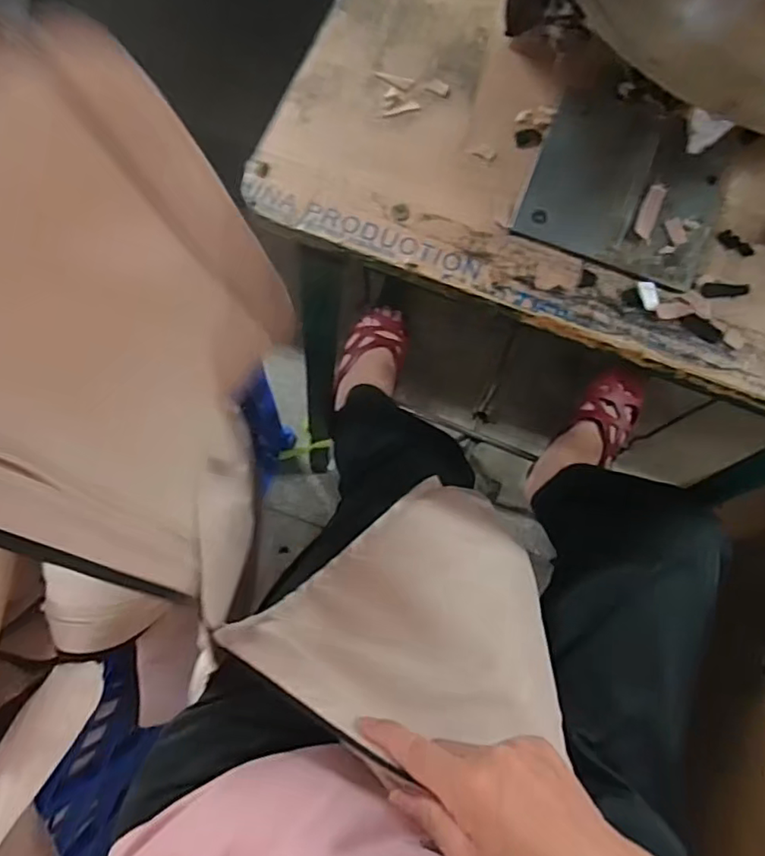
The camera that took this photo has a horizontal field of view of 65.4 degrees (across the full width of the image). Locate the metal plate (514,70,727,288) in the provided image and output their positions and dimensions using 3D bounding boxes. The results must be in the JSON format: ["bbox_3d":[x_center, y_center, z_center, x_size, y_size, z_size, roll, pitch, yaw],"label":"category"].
[{"bbox_3d":[0.166,-0.171,0.401,0.121,0.009,0.142,20,75,6],"label":"metal plate"}]

